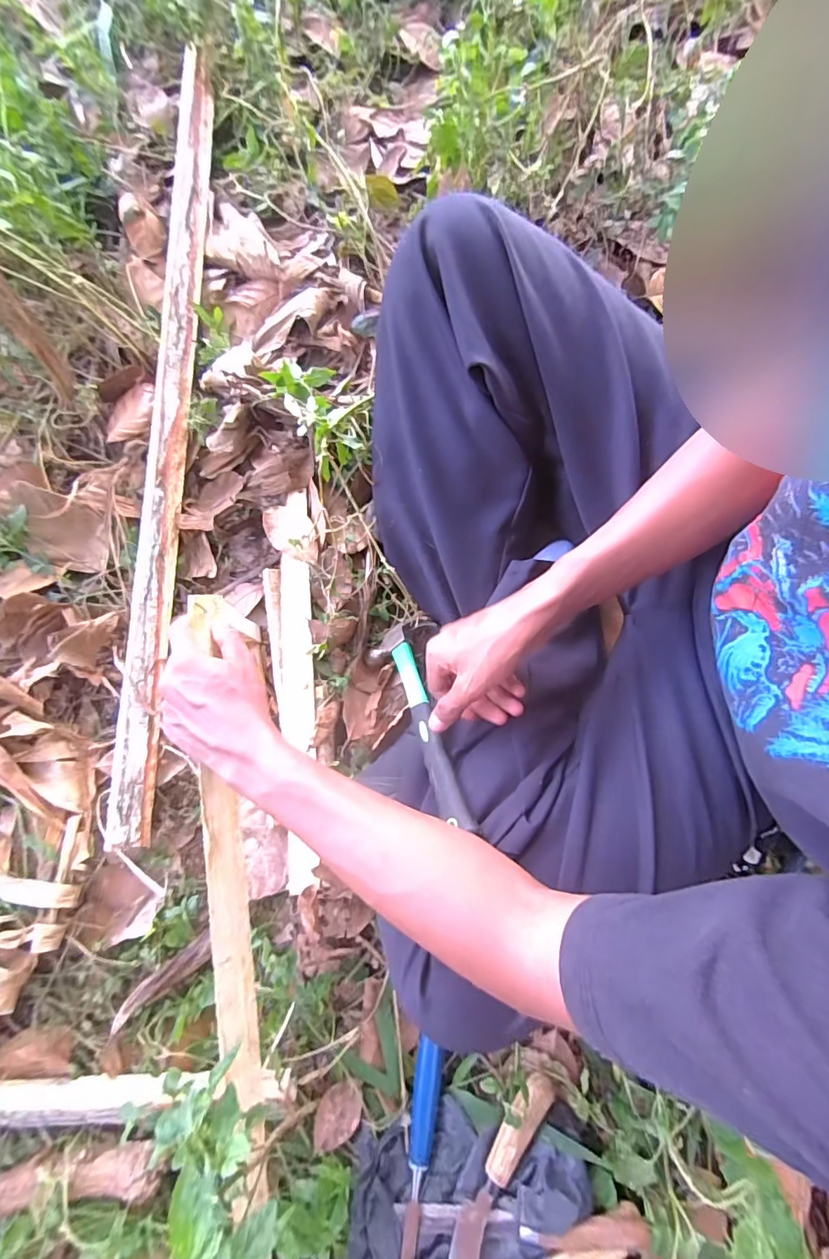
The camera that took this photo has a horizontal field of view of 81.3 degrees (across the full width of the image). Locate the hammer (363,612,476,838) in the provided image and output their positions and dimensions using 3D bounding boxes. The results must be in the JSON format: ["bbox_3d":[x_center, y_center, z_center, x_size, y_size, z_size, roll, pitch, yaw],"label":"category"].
[{"bbox_3d":[0.006,0.077,0.462,0.075,0.044,0.242,-15,38,-4],"label":"hammer"}]

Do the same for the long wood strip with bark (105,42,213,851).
[{"bbox_3d":[-0.300,-0.259,0.582,0.042,0.028,0.980,1,80,-1],"label":"long wood strip with bark"}]

